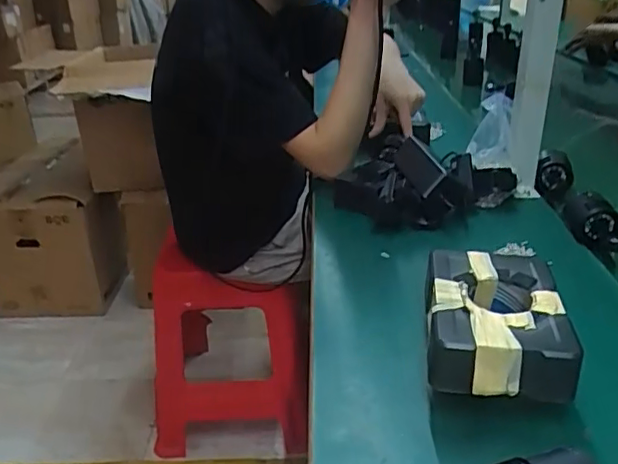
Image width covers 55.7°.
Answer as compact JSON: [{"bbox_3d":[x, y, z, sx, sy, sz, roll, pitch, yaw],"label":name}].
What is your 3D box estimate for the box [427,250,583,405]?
[{"bbox_3d":[0.161,0.075,0.518,0.114,0.052,0.154,1,26,8],"label":"box"}]

